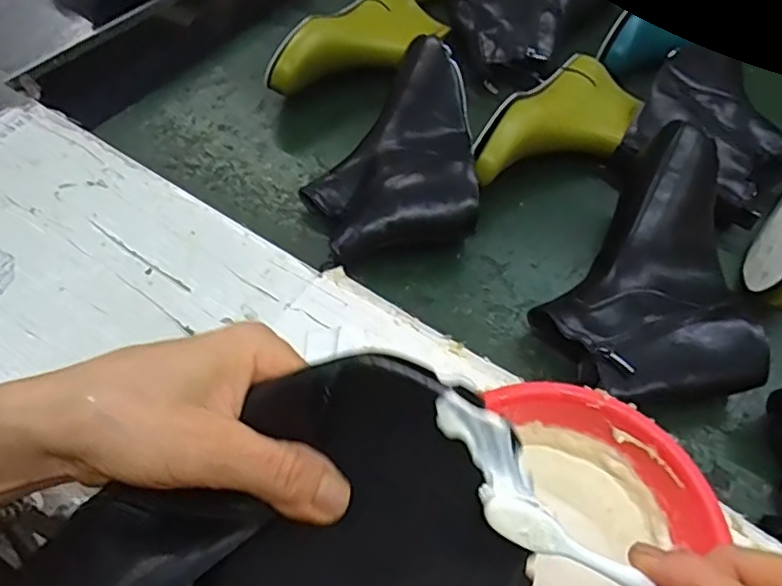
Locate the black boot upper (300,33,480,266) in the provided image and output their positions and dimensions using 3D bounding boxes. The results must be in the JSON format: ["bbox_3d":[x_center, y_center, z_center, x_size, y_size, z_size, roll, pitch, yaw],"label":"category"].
[{"bbox_3d":[-0.005,-0.147,0.633,0.171,0.070,0.266,-6,57,-5],"label":"black boot upper"}]

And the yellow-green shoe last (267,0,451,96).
[{"bbox_3d":[-0.034,-0.286,0.724,0.107,0.081,0.247,31,61,18],"label":"yellow-green shoe last"}]

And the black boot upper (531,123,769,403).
[{"bbox_3d":[0.243,-0.003,0.523,0.172,0.096,0.245,33,62,19],"label":"black boot upper"}]

